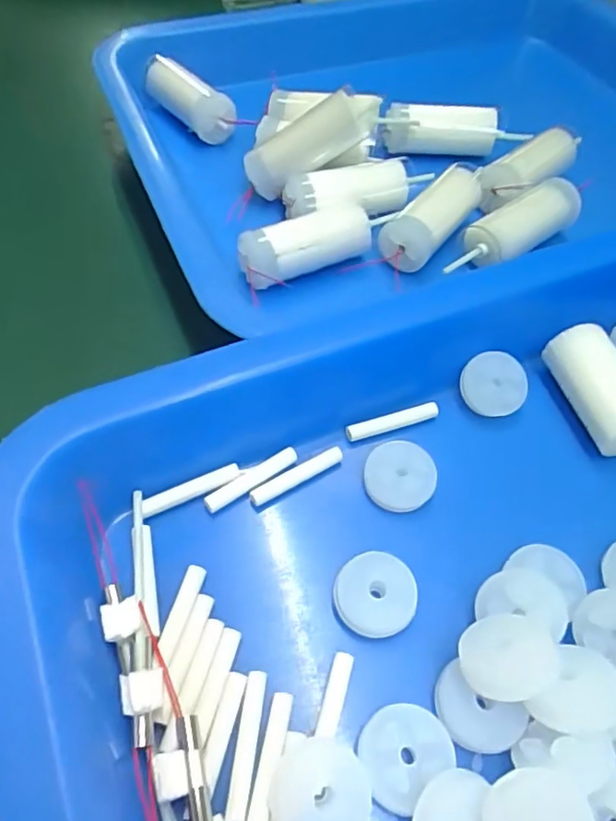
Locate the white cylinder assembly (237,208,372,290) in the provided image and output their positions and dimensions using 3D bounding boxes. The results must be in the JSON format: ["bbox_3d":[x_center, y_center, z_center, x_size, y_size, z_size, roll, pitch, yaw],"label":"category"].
[{"bbox_3d":[-0.001,-0.064,0.222,0.049,0.018,0.017,-21,59,-16],"label":"white cylinder assembly"}]

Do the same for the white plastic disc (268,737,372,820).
[{"bbox_3d":[0.002,0.081,0.125,0.021,0.005,0.020,1,55,-2],"label":"white plastic disc"}]

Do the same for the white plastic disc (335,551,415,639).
[{"bbox_3d":[0.017,0.047,0.152,0.021,0.005,0.020,1,55,-2],"label":"white plastic disc"}]

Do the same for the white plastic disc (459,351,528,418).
[{"bbox_3d":[0.060,-0.009,0.191,0.020,0.004,0.020,0,89,6],"label":"white plastic disc"}]

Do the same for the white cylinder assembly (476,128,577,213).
[{"bbox_3d":[0.094,-0.104,0.254,0.059,0.016,0.016,-35,63,-23],"label":"white cylinder assembly"}]

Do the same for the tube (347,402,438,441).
[{"bbox_3d":[0.027,0.003,0.187,0.031,0.004,0.005,-15,57,-12],"label":"tube"}]

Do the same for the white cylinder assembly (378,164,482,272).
[{"bbox_3d":[0.051,-0.078,0.235,0.019,0.016,0.056,34,61,20],"label":"white cylinder assembly"}]

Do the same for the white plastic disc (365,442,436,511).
[{"bbox_3d":[0.027,0.019,0.175,0.020,0.004,0.021,8,73,12],"label":"white plastic disc"}]

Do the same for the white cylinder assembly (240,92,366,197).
[{"bbox_3d":[-0.002,-0.105,0.238,0.050,0.019,0.017,-24,52,23],"label":"white cylinder assembly"}]

